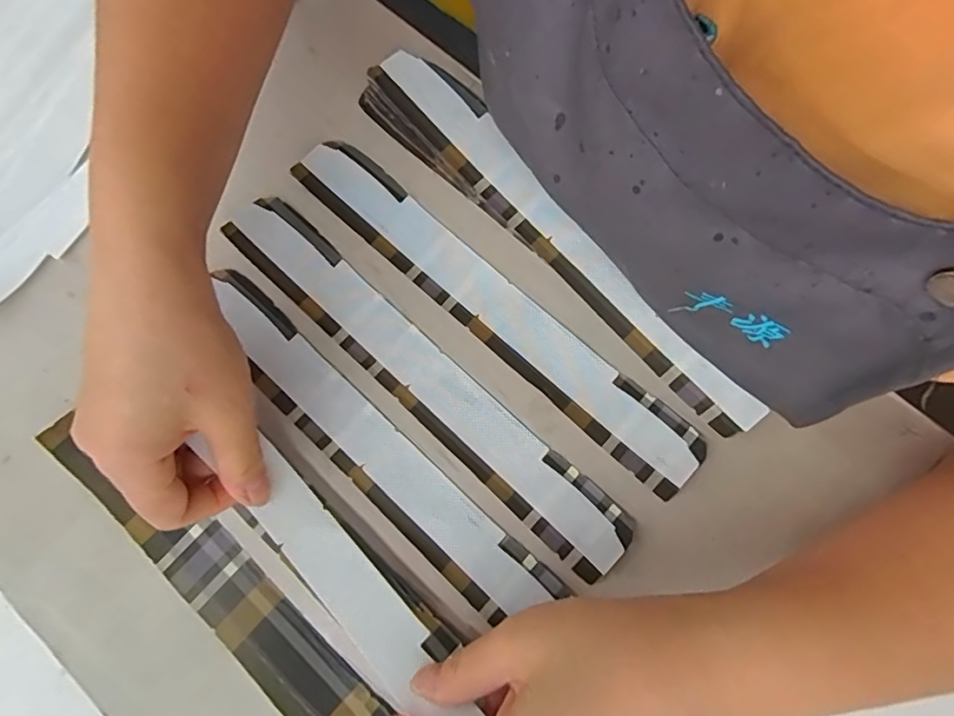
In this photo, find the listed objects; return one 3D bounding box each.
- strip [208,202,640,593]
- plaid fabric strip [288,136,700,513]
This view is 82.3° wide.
[{"bbox_3d":[-0.030,0.008,0.282,0.258,0.010,0.035,42,81,9],"label":"strip"},{"bbox_3d":[0.007,-0.029,0.288,0.257,0.007,0.036,41,81,9],"label":"plaid fabric strip"}]

